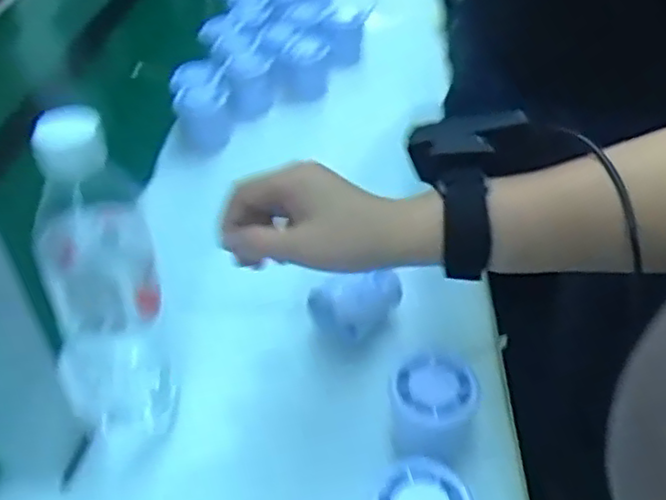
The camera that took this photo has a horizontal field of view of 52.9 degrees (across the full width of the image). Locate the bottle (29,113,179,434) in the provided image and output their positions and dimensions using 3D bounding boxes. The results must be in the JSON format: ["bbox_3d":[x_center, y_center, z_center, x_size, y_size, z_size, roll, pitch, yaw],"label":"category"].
[{"bbox_3d":[-0.143,0.026,0.412,0.069,0.226,0.067,-13,43,-14],"label":"bottle"}]

